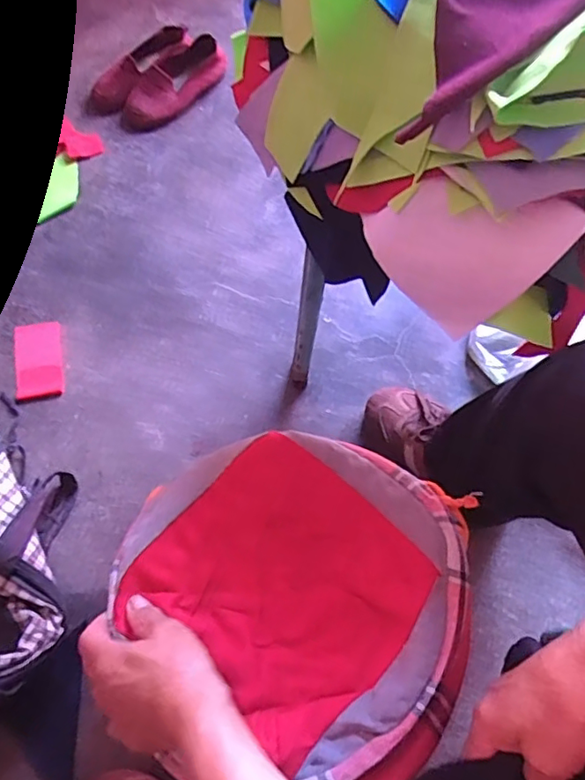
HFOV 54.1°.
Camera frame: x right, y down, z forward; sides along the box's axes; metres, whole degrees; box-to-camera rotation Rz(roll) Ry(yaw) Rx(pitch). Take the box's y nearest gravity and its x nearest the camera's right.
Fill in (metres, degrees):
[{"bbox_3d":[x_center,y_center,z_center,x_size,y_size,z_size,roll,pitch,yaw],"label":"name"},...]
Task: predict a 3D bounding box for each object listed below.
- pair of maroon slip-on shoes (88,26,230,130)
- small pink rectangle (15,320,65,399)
[{"bbox_3d":[-0.247,-0.560,1.036,0.241,0.062,0.157,-38,70,-17],"label":"pair of maroon slip-on shoes"},{"bbox_3d":[-0.370,-0.046,0.838,0.067,0.007,0.127,-13,65,-6],"label":"small pink rectangle"}]

